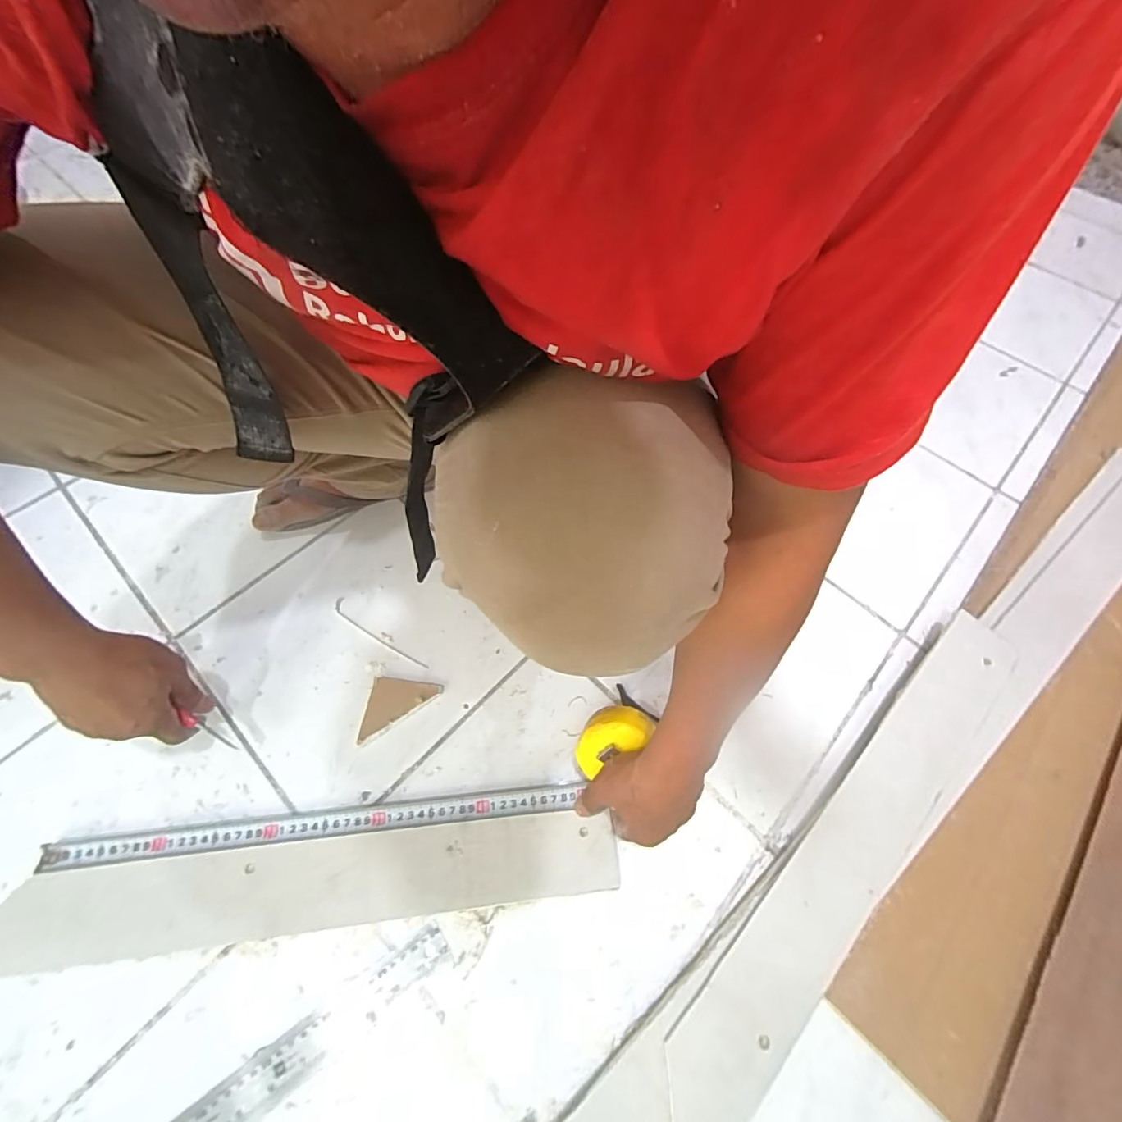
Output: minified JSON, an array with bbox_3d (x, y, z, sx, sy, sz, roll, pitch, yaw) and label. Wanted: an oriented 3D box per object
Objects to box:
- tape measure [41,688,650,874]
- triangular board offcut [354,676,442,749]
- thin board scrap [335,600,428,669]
[{"bbox_3d":[-0.182,0.226,0.459,0.537,0.071,0.072,-11,63,-1],"label":"tape measure"},{"bbox_3d":[-0.170,0.159,0.515,0.074,0.014,0.066,3,63,0],"label":"triangular board offcut"},{"bbox_3d":[-0.208,0.085,0.557,0.137,0.004,0.015,32,66,14],"label":"thin board scrap"}]

